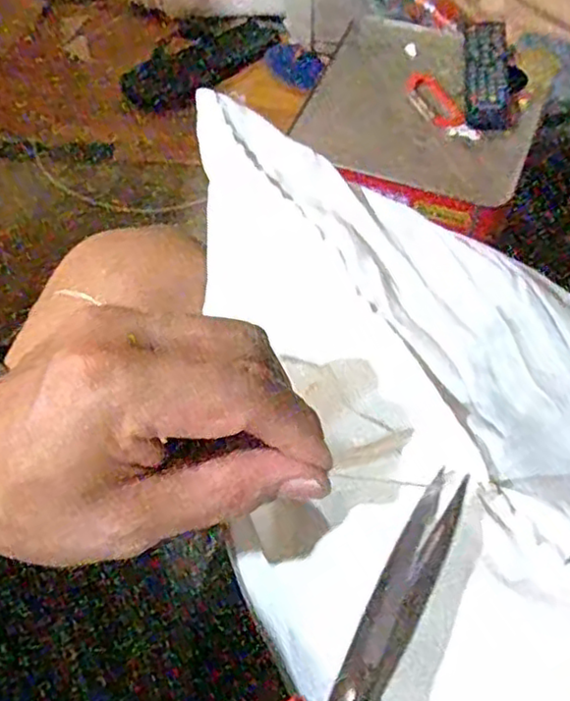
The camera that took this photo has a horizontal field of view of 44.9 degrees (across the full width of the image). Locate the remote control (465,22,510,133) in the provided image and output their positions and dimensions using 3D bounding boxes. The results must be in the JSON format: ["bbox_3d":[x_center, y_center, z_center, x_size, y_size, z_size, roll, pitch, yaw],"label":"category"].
[{"bbox_3d":[0.211,-0.285,0.720,0.043,0.010,0.133,4,73,4],"label":"remote control"}]

